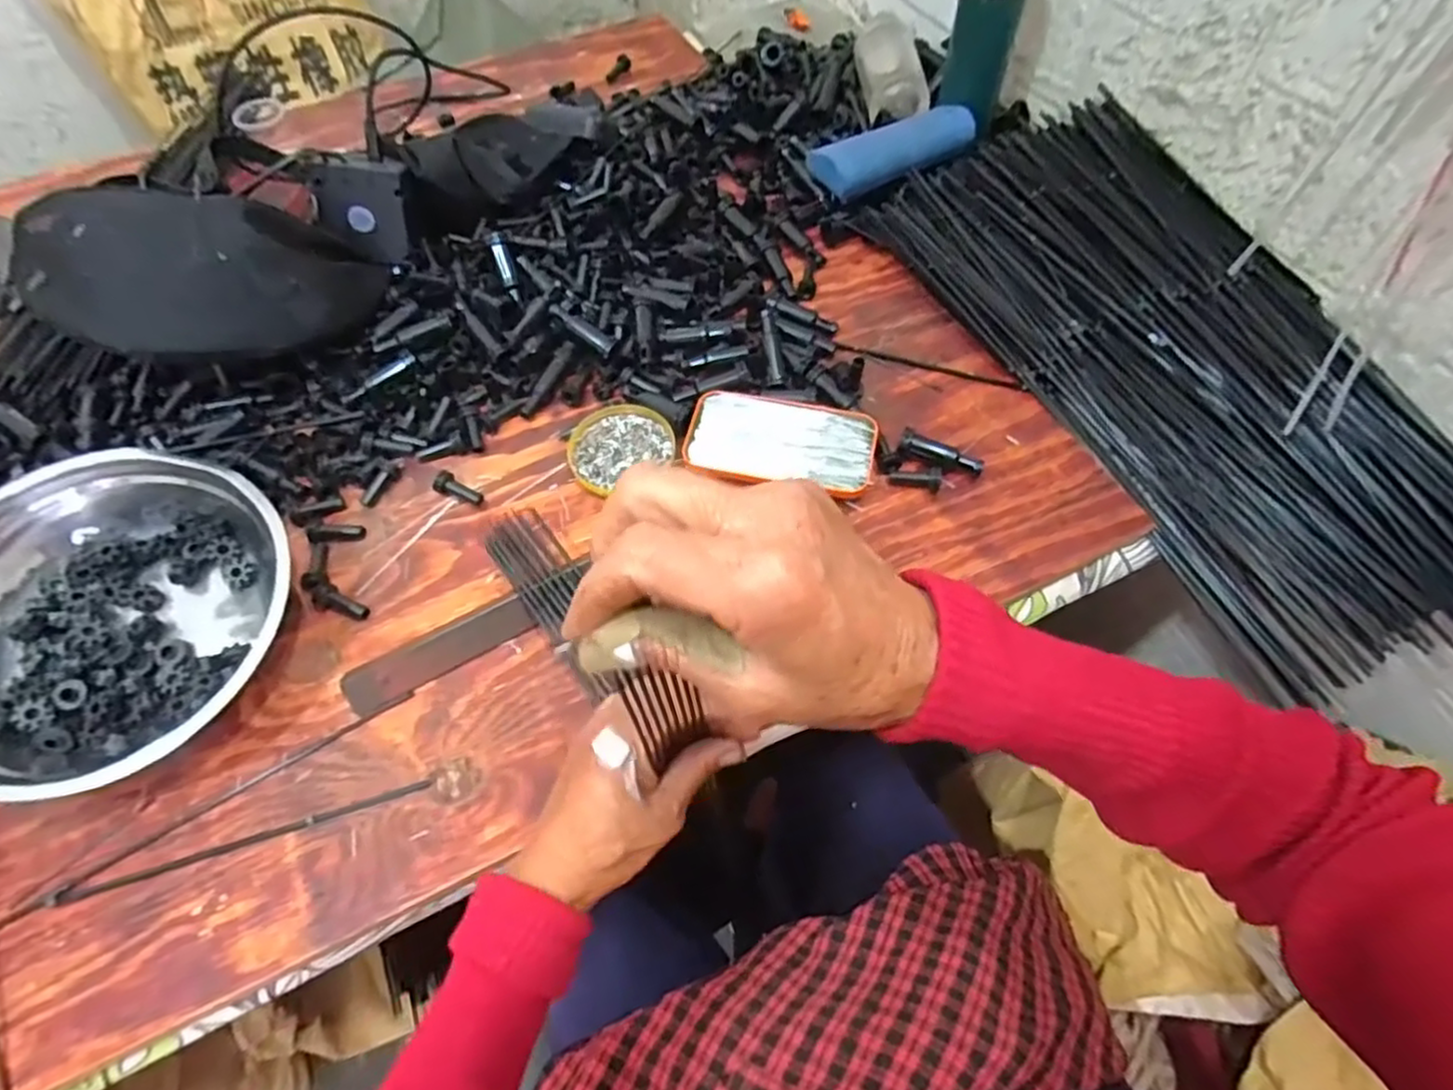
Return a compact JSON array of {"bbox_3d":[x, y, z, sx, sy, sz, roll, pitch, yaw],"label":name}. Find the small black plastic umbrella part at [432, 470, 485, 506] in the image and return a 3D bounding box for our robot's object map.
[{"bbox_3d":[-0.208,-0.044,0.546,0.039,0.015,0.016,21,62,13],"label":"small black plastic umbrella part"}]

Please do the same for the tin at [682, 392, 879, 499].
[{"bbox_3d":[0.044,-0.082,0.556,0.144,0.018,0.082,12,61,8],"label":"tin"}]

